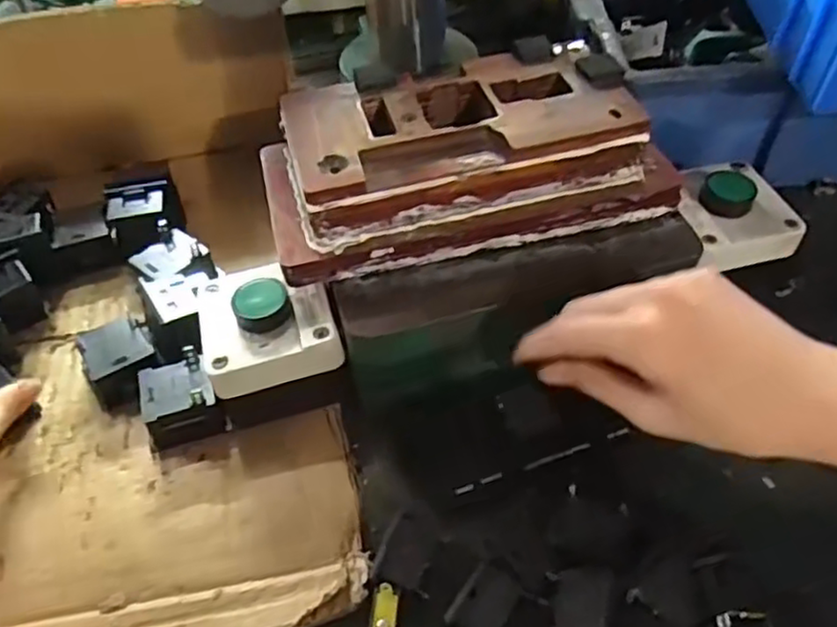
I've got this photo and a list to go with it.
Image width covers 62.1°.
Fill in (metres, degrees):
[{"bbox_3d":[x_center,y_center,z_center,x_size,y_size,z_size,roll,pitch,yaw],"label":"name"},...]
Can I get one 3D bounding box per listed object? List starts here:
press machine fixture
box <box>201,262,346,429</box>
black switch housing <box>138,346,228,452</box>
[{"bbox_3d":[0.027,-0.085,0.376,0.211,0.057,0.097,-11,51,-7],"label":"press machine fixture"},{"bbox_3d":[-0.078,0.010,0.372,0.069,0.058,0.075,-11,51,-8],"label":"box"},{"bbox_3d":[-0.126,0.046,0.368,0.038,0.026,0.038,-19,52,-13],"label":"black switch housing"}]

